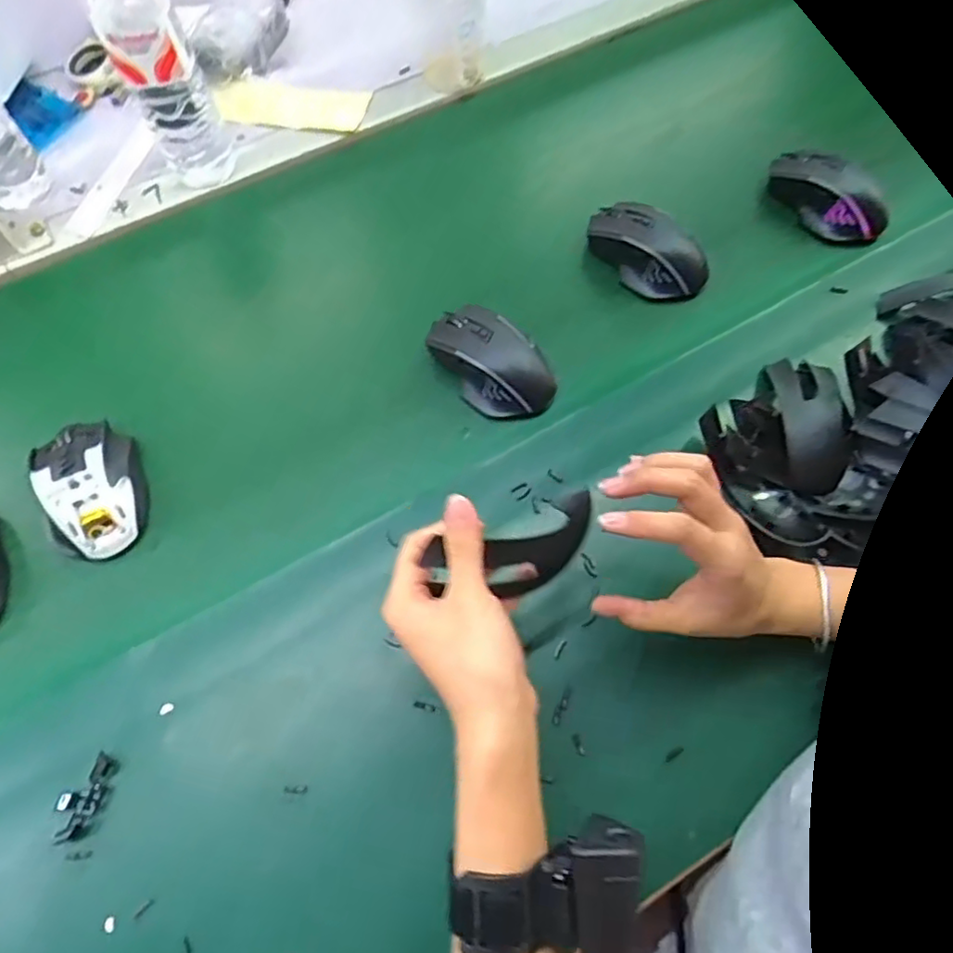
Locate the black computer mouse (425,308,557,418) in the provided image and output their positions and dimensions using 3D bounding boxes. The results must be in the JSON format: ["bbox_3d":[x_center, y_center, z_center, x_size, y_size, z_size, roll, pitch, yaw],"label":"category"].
[{"bbox_3d":[0.013,-0.098,0.532,0.115,0.038,0.076,35,70,16],"label":"black computer mouse"}]

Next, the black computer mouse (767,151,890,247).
[{"bbox_3d":[0.325,-0.265,0.595,0.059,0.044,0.116,-31,69,-14],"label":"black computer mouse"}]

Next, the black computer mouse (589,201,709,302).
[{"bbox_3d":[0.155,-0.208,0.583,0.118,0.040,0.068,34,70,16],"label":"black computer mouse"}]

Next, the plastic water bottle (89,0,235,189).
[{"bbox_3d":[-0.276,-0.358,0.555,0.067,0.230,0.056,-24,66,-9],"label":"plastic water bottle"}]

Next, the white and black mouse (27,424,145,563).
[{"bbox_3d":[-0.295,0.005,0.490,0.066,0.032,0.109,-27,67,-11],"label":"white and black mouse"}]

